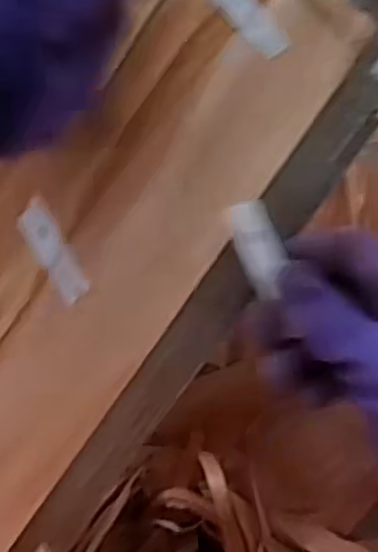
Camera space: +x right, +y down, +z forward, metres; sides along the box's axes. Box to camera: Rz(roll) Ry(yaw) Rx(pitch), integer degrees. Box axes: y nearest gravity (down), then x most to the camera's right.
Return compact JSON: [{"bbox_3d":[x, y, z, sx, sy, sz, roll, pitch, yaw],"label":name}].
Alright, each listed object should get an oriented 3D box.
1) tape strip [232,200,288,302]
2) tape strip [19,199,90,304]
[{"bbox_3d":[0.032,-0.013,0.313,0.018,0.006,0.042,-14,81,-2],"label":"tape strip"},{"bbox_3d":[-0.064,-0.012,0.333,0.016,0.006,0.049,-29,85,-3],"label":"tape strip"}]

